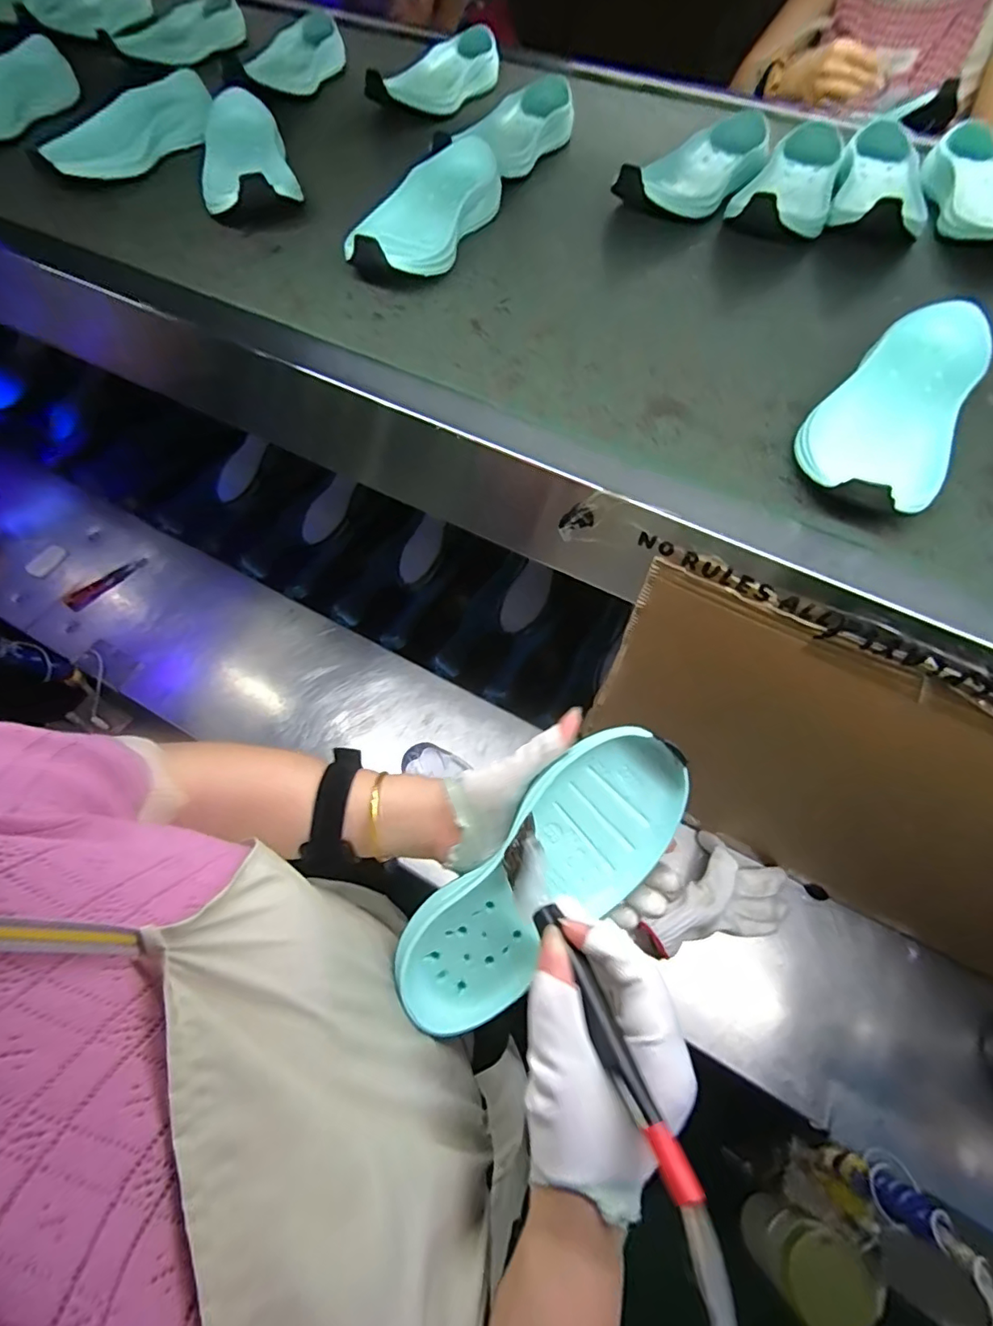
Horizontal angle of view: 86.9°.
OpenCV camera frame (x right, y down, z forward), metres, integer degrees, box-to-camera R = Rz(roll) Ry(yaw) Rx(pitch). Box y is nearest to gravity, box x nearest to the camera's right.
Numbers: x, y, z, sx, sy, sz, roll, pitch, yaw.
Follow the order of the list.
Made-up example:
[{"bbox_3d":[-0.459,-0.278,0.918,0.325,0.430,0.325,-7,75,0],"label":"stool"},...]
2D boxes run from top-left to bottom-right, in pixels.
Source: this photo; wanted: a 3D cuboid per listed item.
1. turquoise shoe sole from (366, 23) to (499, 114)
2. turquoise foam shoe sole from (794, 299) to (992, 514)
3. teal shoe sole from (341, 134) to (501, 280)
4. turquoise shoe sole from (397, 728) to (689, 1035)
[{"bbox_3d":[-0.074,-0.741,0.662,0.081,0.047,0.202,31,65,12],"label":"turquoise shoe sole"},{"bbox_3d":[0.273,-0.175,0.360,0.090,0.048,0.203,32,65,13],"label":"turquoise foam shoe sole"},{"bbox_3d":[-0.066,-0.414,0.484,0.090,0.046,0.213,23,63,8],"label":"teal shoe sole"},{"bbox_3d":[0.027,0.131,0.325,0.210,0.033,0.086,-43,91,-2],"label":"turquoise shoe sole"}]

